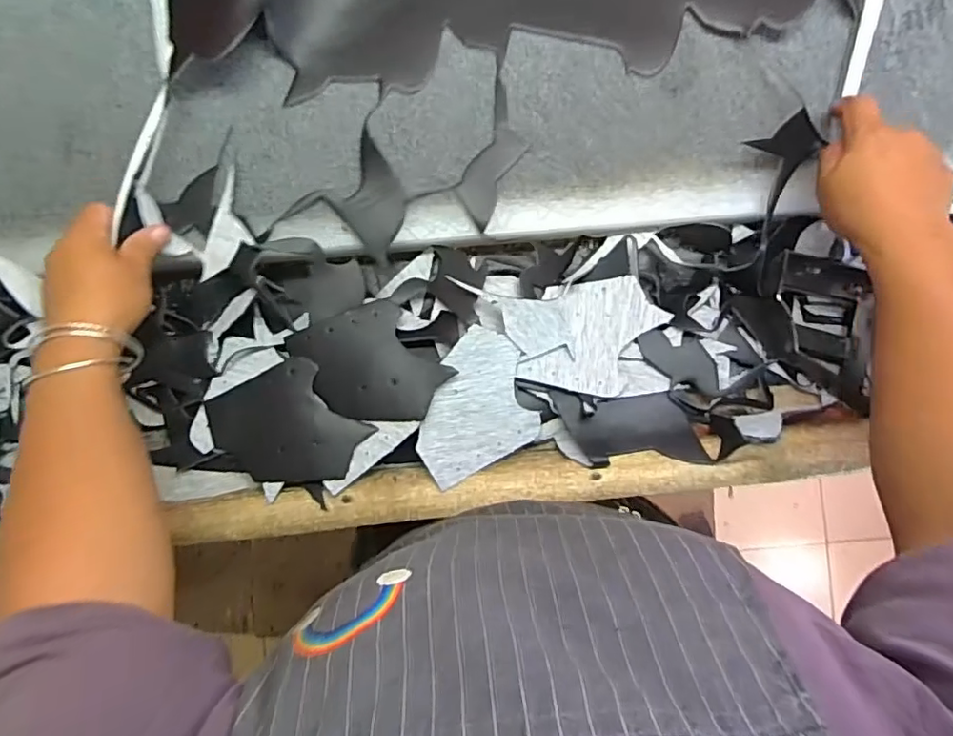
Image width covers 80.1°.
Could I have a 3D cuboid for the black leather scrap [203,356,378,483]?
[{"bbox_3d":[-0.157,0.048,0.472,0.099,0.020,0.115,-43,91,0],"label":"black leather scrap"}]

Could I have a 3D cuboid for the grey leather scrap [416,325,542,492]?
[{"bbox_3d":[-0.005,0.031,0.471,0.104,0.020,0.104,-26,91,0],"label":"grey leather scrap"}]

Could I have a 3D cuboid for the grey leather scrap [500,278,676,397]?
[{"bbox_3d":[0.094,-0.026,0.478,0.129,0.016,0.094,-9,90,0],"label":"grey leather scrap"}]

